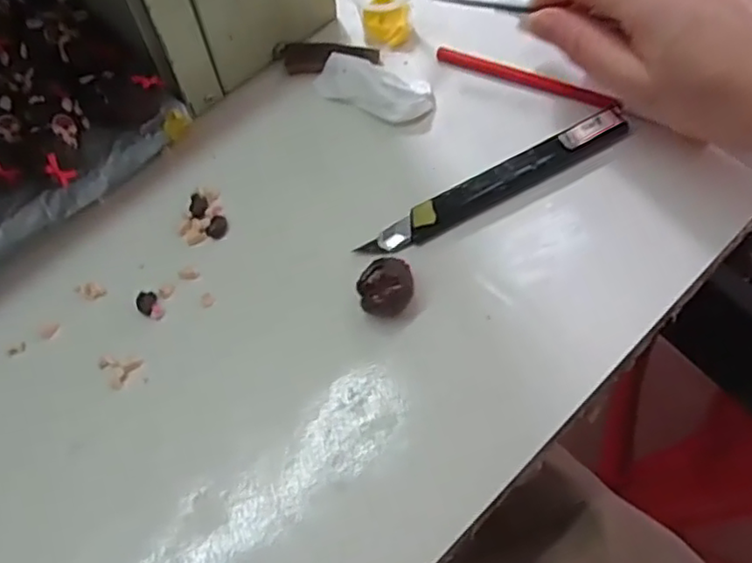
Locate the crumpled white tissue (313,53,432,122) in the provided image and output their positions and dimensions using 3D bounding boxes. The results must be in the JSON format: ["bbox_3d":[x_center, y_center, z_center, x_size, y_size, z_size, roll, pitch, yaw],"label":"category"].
[{"bbox_3d":[-0.003,-0.099,0.334,0.061,0.014,0.023,22,67,14],"label":"crumpled white tissue"}]

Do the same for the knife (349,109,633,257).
[{"bbox_3d":[0.058,-0.047,0.308,0.140,0.007,0.015,-27,65,-9],"label":"knife"}]

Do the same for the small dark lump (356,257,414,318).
[{"bbox_3d":[0.004,0.002,0.281,0.023,0.020,0.020,-5,64,1],"label":"small dark lump"}]

